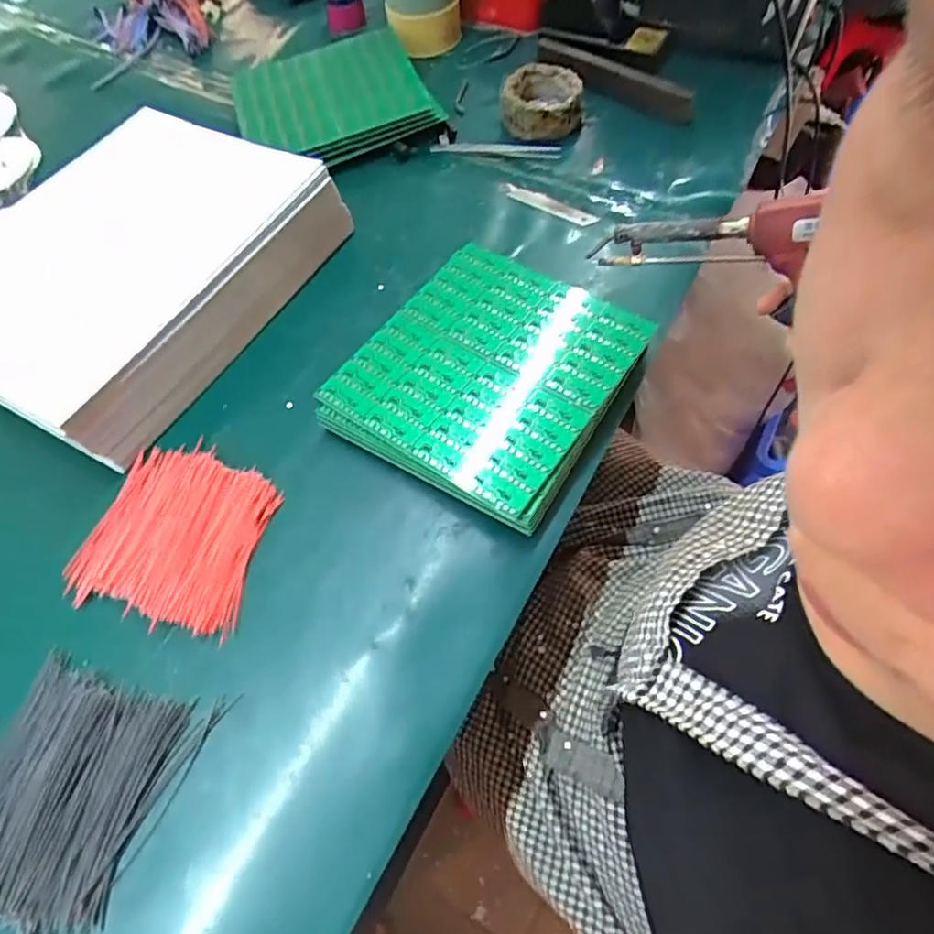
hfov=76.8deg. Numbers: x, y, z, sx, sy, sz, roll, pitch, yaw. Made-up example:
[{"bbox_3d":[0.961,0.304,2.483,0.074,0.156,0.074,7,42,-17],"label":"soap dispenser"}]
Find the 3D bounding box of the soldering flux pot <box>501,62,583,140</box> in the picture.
[{"bbox_3d":[0.086,-0.418,0.678,0.089,0.050,0.095,0,60,3],"label":"soldering flux pot"}]

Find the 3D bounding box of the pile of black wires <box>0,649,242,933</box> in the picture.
[{"bbox_3d":[-0.237,0.193,0.353,0.124,0.013,0.131,13,61,10],"label":"pile of black wires"}]

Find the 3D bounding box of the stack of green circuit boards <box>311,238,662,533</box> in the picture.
[{"bbox_3d":[0.018,-0.077,0.484,0.195,0.032,0.221,28,65,18],"label":"stack of green circuit boards"}]

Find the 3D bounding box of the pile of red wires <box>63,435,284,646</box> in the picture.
[{"bbox_3d":[-0.214,0.045,0.435,0.139,0.010,0.128,16,62,11],"label":"pile of red wires"}]

